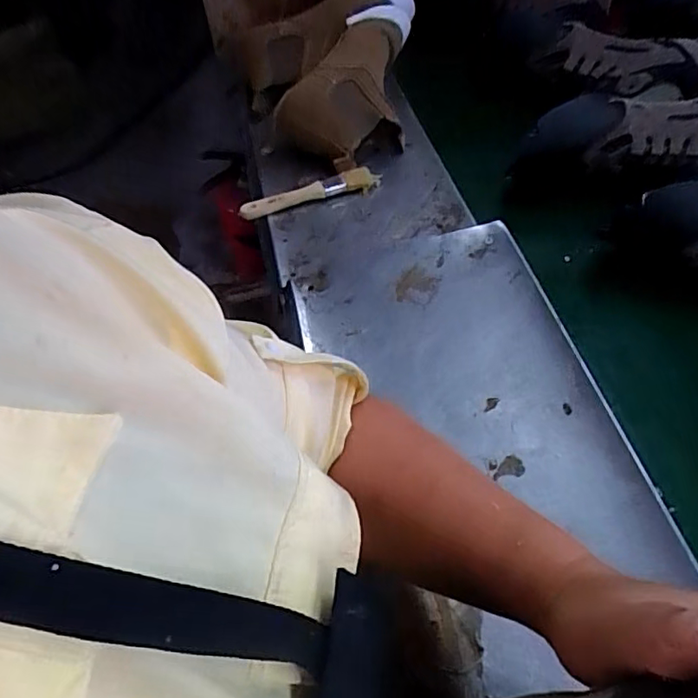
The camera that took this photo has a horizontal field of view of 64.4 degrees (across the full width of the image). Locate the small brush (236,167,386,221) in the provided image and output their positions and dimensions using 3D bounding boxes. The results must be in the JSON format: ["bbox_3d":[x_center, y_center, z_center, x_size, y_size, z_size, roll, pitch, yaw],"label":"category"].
[{"bbox_3d":[-0.045,-0.190,0.670,0.175,0.019,0.024,-22,51,-14],"label":"small brush"}]

